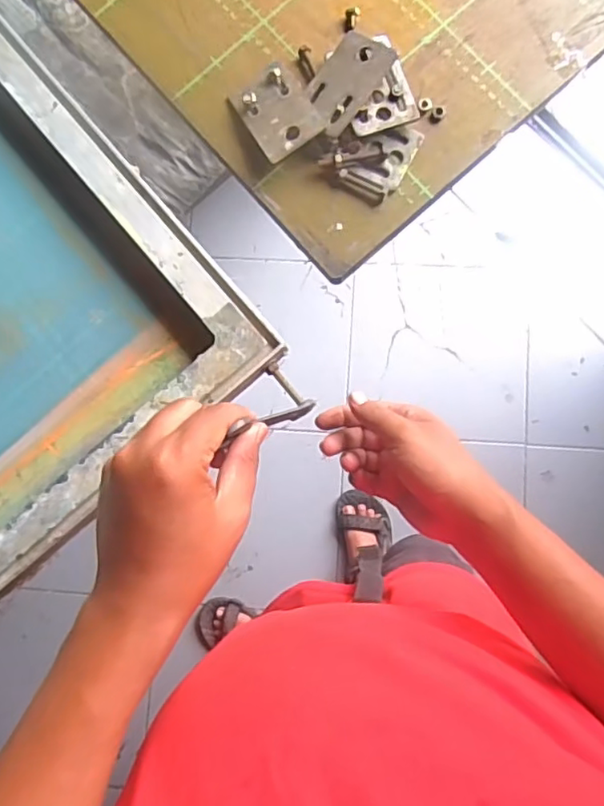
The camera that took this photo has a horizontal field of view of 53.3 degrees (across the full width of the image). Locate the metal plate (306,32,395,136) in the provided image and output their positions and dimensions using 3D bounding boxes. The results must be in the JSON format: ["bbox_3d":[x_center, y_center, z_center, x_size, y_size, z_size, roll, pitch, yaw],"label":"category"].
[{"bbox_3d":[0.033,-0.244,0.456,0.046,0.005,0.077,38,90,18],"label":"metal plate"}]

